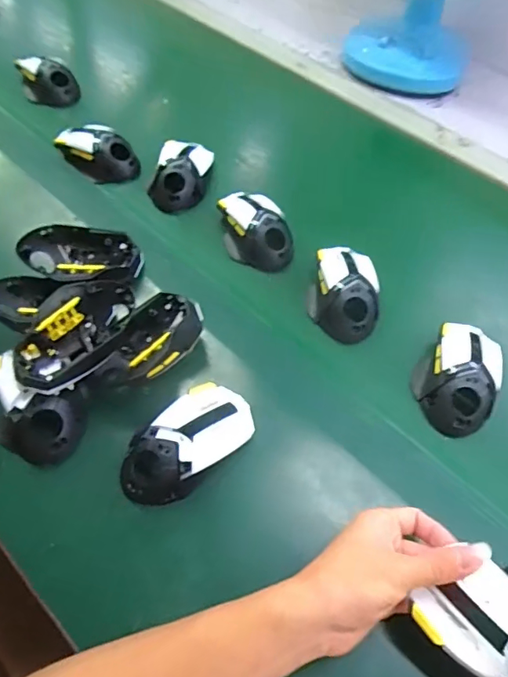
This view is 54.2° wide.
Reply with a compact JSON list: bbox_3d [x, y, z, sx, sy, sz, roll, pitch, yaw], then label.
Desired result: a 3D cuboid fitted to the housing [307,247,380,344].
[{"bbox_3d":[0.095,-0.053,0.522,0.069,0.033,0.111,6,56,2],"label":"housing"}]

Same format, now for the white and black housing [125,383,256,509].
[{"bbox_3d":[-0.061,0.090,0.425,0.115,0.037,0.069,-30,62,-20],"label":"white and black housing"}]

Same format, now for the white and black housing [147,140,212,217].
[{"bbox_3d":[-0.091,-0.207,0.625,0.068,0.032,0.109,7,56,3],"label":"white and black housing"}]

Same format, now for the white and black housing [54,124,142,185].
[{"bbox_3d":[-0.202,-0.239,0.644,0.112,0.038,0.064,36,62,20],"label":"white and black housing"}]

